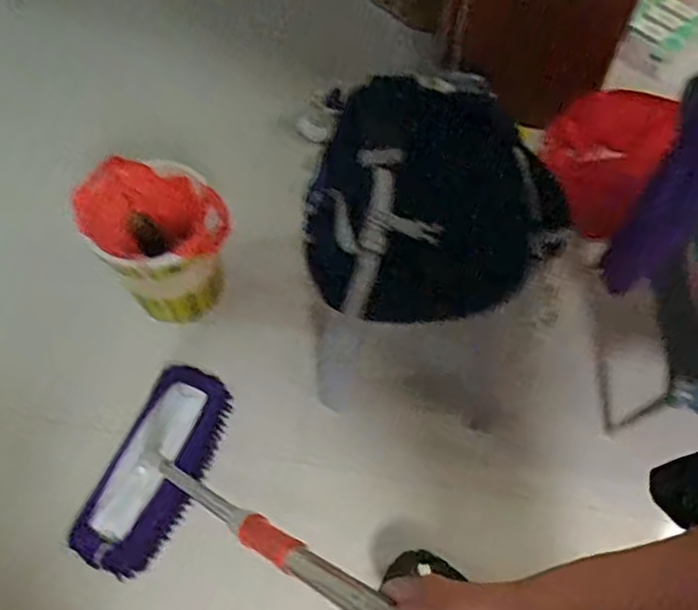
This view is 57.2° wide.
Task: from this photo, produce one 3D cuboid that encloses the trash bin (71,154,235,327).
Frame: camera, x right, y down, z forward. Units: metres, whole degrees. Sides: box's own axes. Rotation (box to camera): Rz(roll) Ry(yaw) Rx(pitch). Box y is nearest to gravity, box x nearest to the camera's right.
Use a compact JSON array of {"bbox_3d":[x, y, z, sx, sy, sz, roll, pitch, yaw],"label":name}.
[{"bbox_3d":[-0.375,-0.123,1.303,0.232,0.278,0.250,0,61,0],"label":"trash bin"}]

